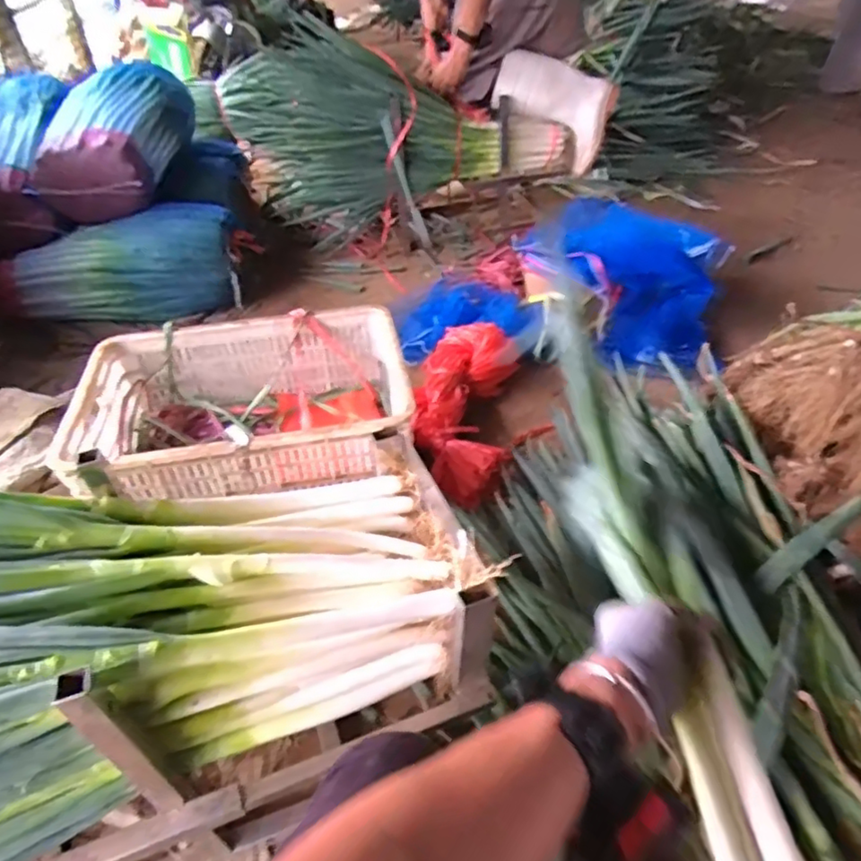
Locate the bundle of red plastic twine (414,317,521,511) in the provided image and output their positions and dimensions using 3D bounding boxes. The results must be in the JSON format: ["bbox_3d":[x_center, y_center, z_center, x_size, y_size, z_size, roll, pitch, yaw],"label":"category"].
[{"bbox_3d":[0.072,-0.061,1.301,0.210,0.073,0.528,4,39,9],"label":"bundle of red plastic twine"}]

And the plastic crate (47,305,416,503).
[{"bbox_3d":[-0.308,-0.025,1.053,0.518,0.176,0.354,-10,39,-8],"label":"plastic crate"}]

